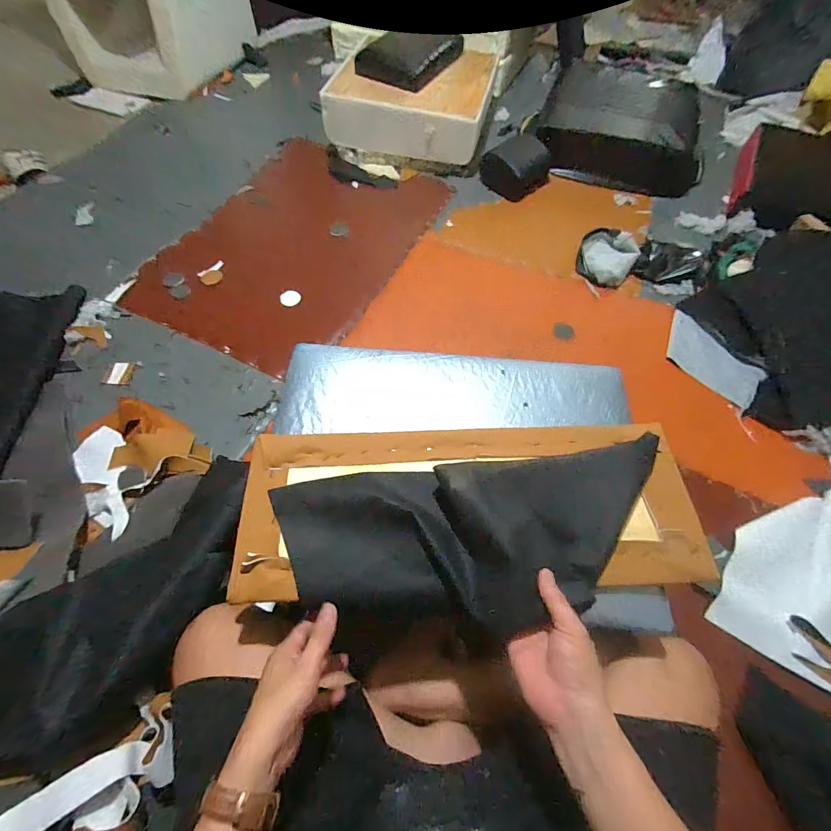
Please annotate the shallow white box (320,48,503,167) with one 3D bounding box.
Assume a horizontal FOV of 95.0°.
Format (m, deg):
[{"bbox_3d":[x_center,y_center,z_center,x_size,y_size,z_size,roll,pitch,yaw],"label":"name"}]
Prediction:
[{"bbox_3d":[-0.013,-1.087,1.342,0.532,0.162,0.376,17,63,8],"label":"shallow white box"}]

